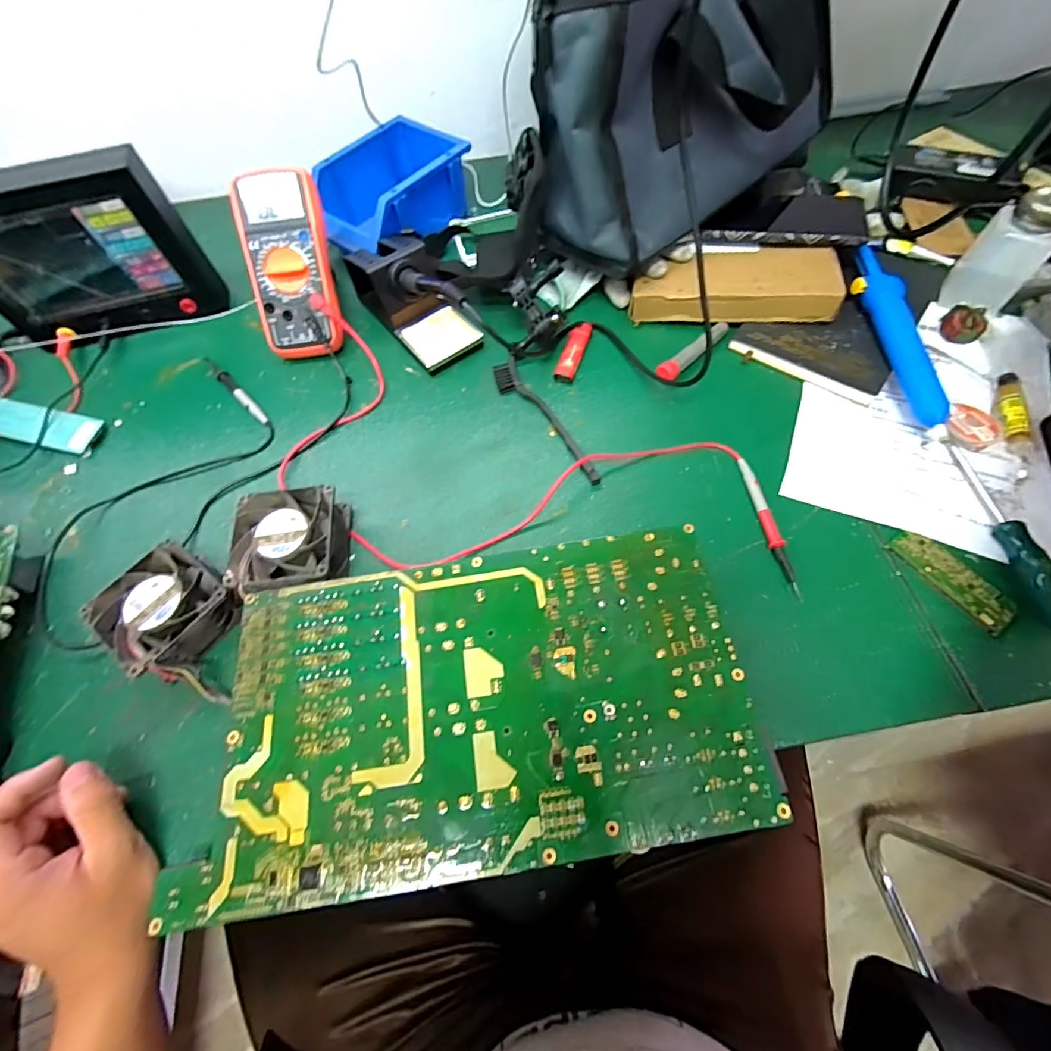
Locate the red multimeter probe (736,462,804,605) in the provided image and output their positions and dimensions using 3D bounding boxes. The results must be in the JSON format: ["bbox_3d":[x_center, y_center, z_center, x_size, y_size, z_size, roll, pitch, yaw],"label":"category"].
[{"bbox_3d":[0.203,-0.002,0.391,0.013,0.009,0.128,-7,65,0],"label":"red multimeter probe"}]

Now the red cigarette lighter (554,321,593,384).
[{"bbox_3d":[0.050,-0.182,0.489,0.023,0.009,0.079,15,67,10],"label":"red cigarette lighter"}]

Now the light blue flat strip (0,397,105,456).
[{"bbox_3d":[-0.498,-0.103,0.475,0.142,0.018,0.046,11,67,8],"label":"light blue flat strip"}]

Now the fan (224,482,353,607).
[{"bbox_3d":[-0.191,0.016,0.388,0.080,0.045,0.085,-11,65,-2],"label":"fan"}]

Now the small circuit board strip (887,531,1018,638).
[{"bbox_3d":[0.332,0.041,0.365,0.034,0.005,0.089,-32,68,-11],"label":"small circuit board strip"}]

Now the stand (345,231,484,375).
[{"bbox_3d":[-0.120,-0.244,0.494,0.091,0.066,0.158,-29,67,-10],"label":"stand"}]

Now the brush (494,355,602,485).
[{"bbox_3d":[0.015,-0.101,0.448,0.028,0.009,0.167,-28,67,-9],"label":"brush"}]

